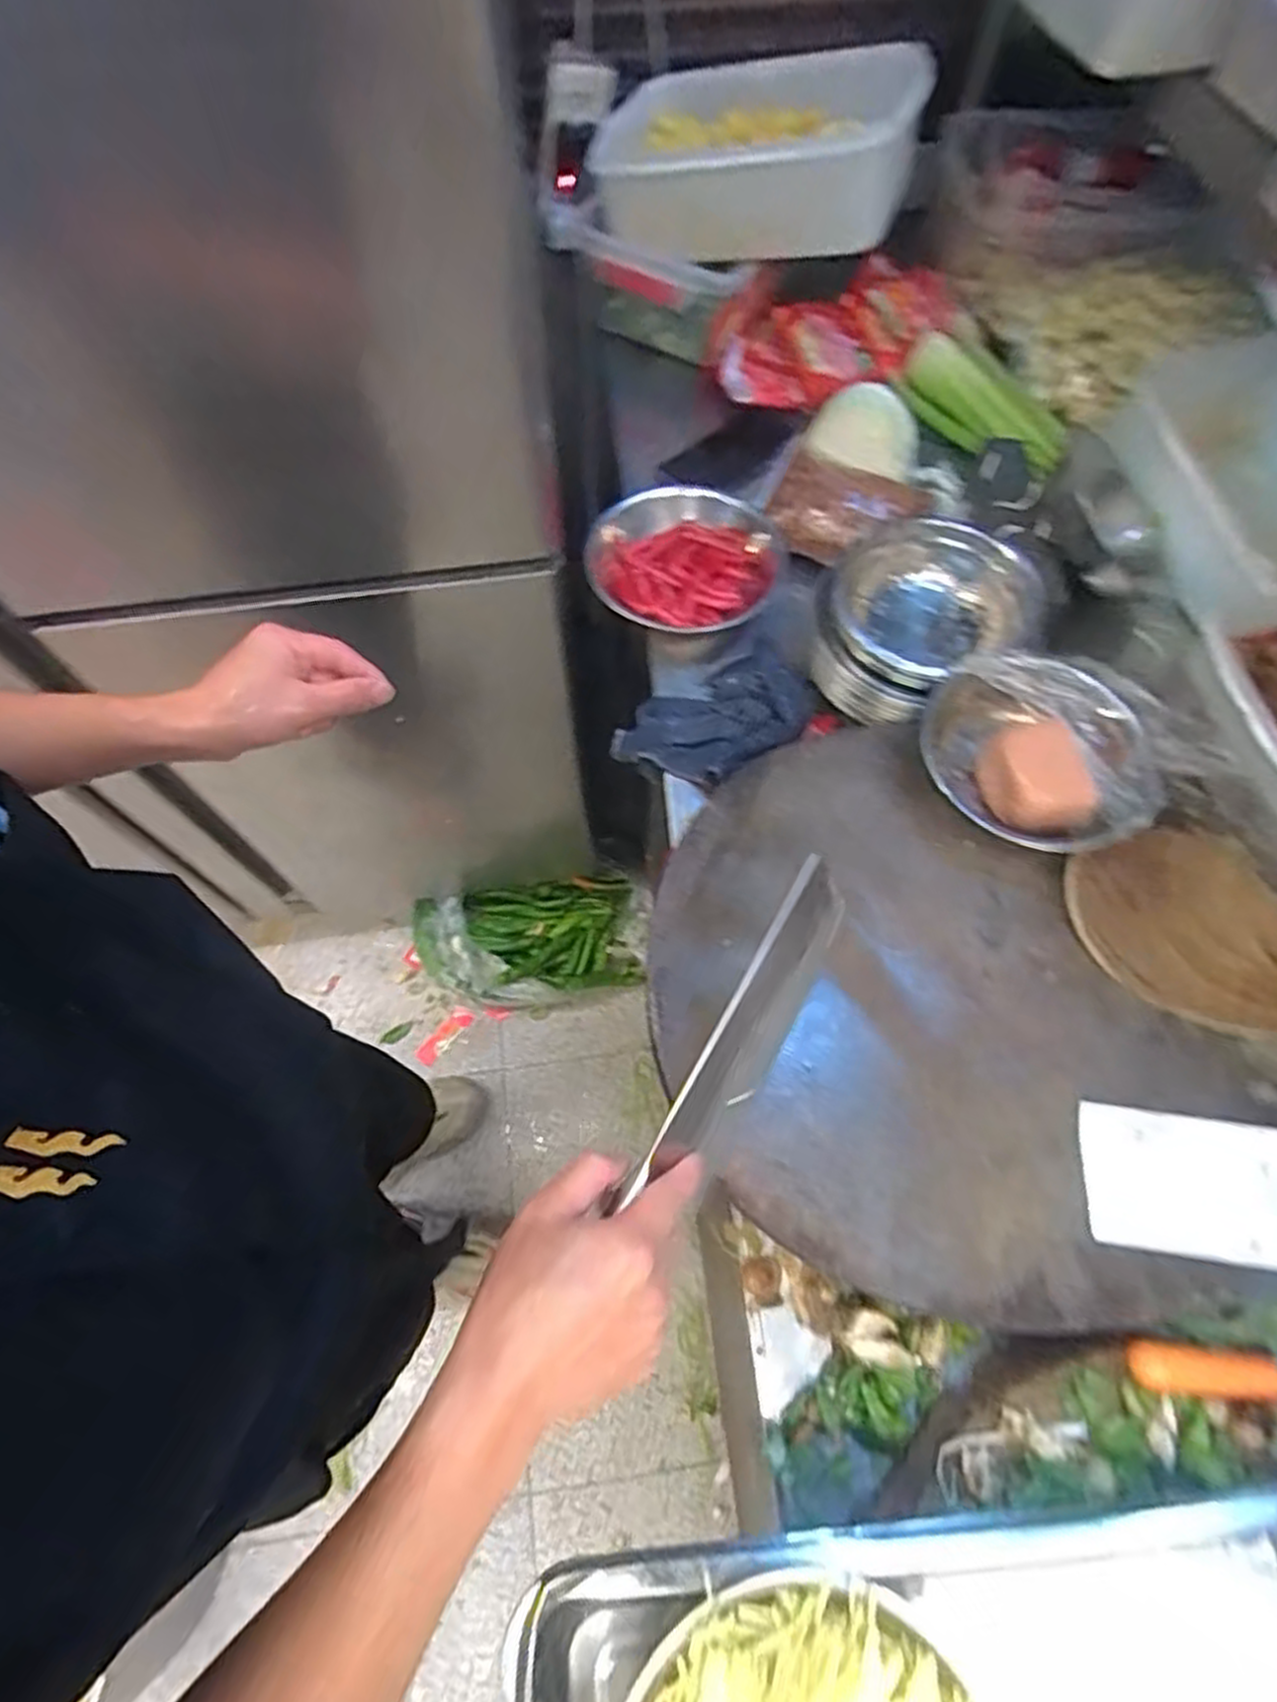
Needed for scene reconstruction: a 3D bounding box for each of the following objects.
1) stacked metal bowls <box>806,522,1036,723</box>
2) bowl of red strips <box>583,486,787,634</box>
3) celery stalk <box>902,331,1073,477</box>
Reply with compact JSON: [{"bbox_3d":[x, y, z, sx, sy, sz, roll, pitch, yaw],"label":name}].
[{"bbox_3d":[0.240,-0.194,0.663,0.163,0.079,0.177,22,67,10],"label":"stacked metal bowls"},{"bbox_3d":[0.046,-0.286,0.768,0.193,0.057,0.169,-6,65,-3],"label":"bowl of red strips"},{"bbox_3d":[0.382,-0.501,0.864,0.093,0.061,0.238,-24,67,-11],"label":"celery stalk"}]

